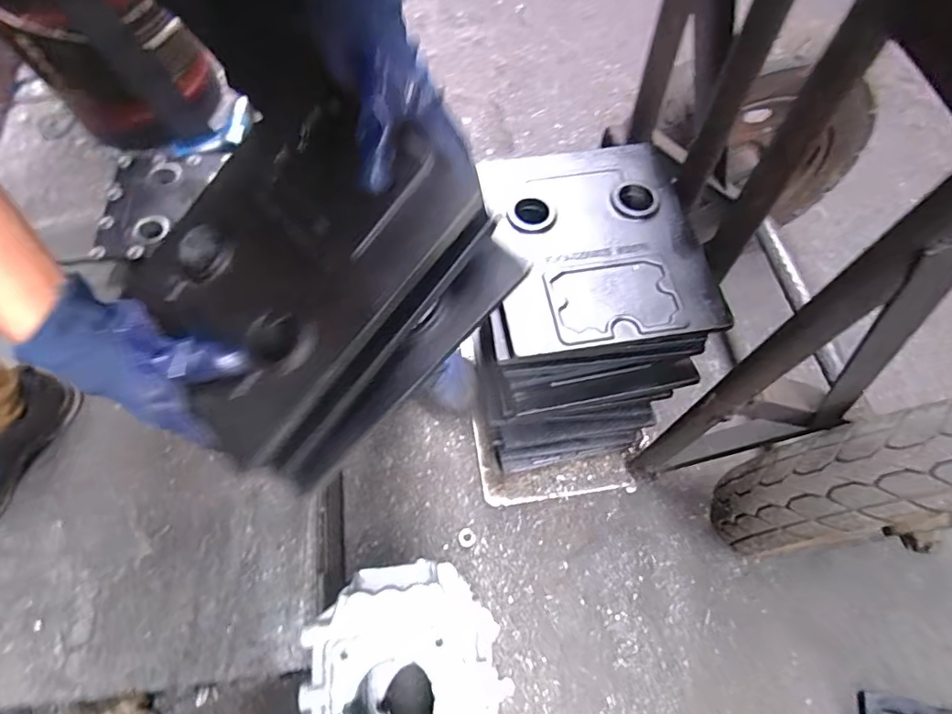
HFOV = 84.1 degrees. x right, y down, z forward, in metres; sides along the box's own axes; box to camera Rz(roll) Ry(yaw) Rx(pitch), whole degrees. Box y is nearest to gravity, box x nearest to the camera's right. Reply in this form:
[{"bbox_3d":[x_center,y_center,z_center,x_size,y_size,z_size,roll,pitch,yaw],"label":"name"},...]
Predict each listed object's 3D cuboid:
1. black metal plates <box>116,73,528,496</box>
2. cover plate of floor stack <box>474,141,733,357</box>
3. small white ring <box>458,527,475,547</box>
[{"bbox_3d":[-0.127,-0.069,0.392,0.241,0.063,0.238,-45,80,5],"label":"black metal plates"},{"bbox_3d":[0.125,-0.122,0.554,0.211,0.024,0.252,-8,62,0],"label":"cover plate of floor stack"},{"bbox_3d":[-0.014,0.282,0.824,0.026,0.009,0.028,0,75,0],"label":"small white ring"}]

